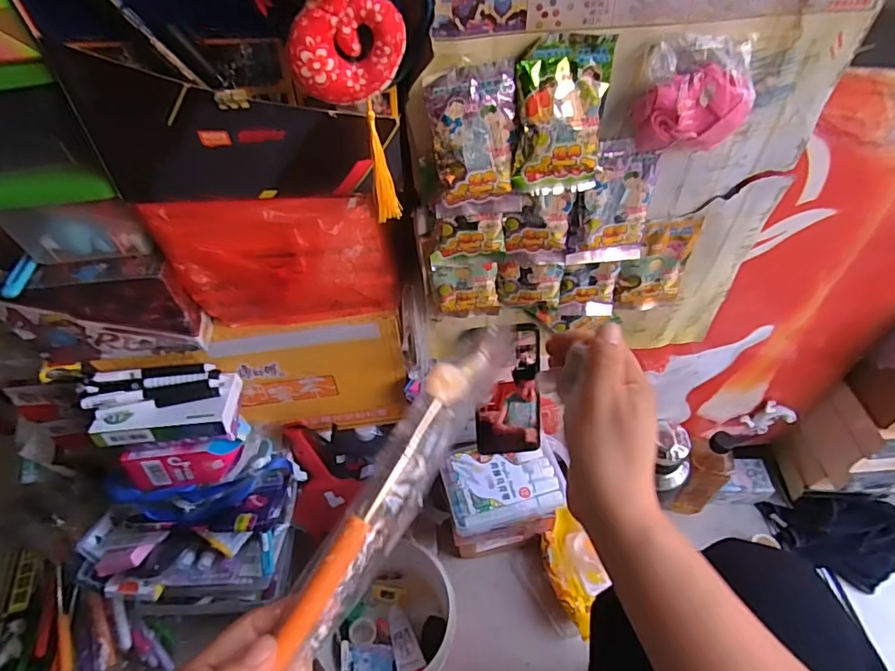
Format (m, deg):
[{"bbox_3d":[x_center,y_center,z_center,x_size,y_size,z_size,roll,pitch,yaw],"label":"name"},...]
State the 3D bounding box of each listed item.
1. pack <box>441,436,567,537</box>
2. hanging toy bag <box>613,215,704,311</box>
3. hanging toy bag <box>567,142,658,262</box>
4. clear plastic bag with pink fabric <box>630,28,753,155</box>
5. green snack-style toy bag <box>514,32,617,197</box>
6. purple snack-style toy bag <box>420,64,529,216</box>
[{"bbox_3d":[0.066,0.178,0.625,0.134,0.030,0.089,-8,51,-5],"label":"pack"},{"bbox_3d":[0.205,-0.066,0.518,0.069,0.110,0.015,-5,51,-2],"label":"hanging toy bag"},{"bbox_3d":[0.147,-0.111,0.453,0.068,0.111,0.021,-8,51,-5],"label":"hanging toy bag"},{"bbox_3d":[0.175,-0.170,0.376,0.077,0.071,0.037,-3,51,-1],"label":"clear plastic bag with pink fabric"},{"bbox_3d":[0.085,-0.159,0.388,0.068,0.109,0.010,-6,35,-2],"label":"green snack-style toy bag"},{"bbox_3d":[0.024,-0.143,0.401,0.072,0.109,0.025,-5,51,-3],"label":"purple snack-style toy bag"}]

